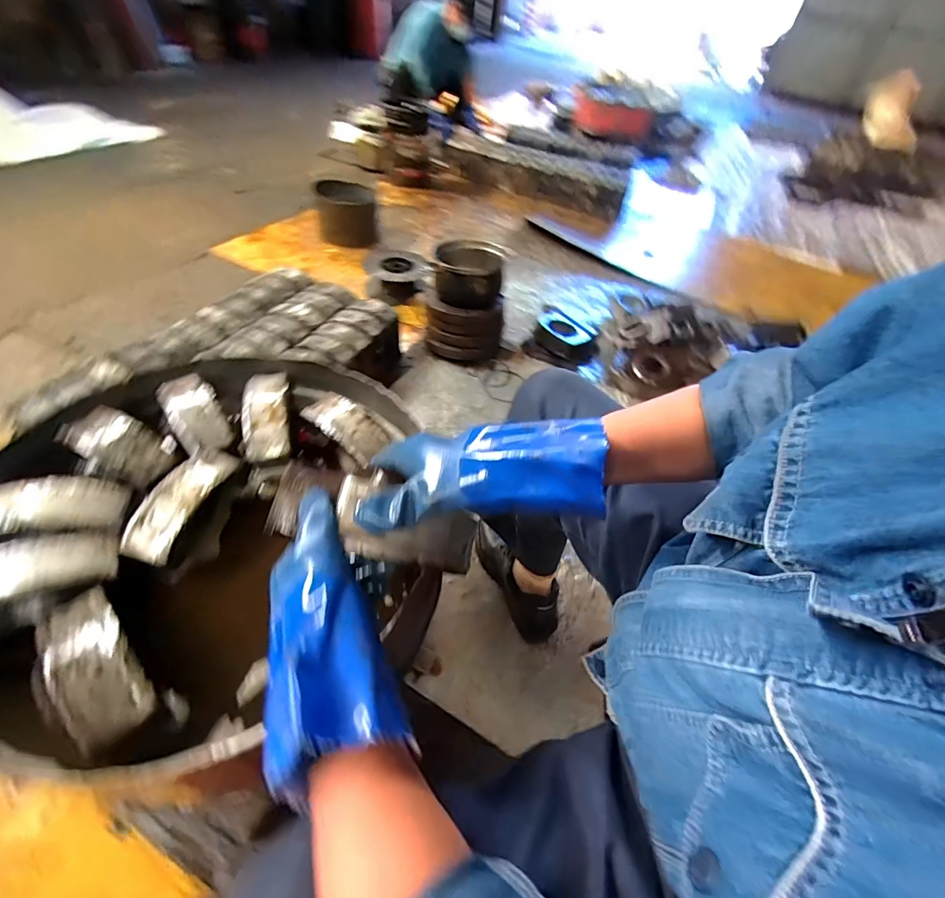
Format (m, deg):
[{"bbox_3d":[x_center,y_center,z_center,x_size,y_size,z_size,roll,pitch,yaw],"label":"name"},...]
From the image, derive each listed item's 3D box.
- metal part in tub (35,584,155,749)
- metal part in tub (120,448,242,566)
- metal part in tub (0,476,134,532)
[{"bbox_3d":[-0.375,0.205,0.427,0.070,0.032,0.157,-31,60,-31],"label":"metal part in tub"},{"bbox_3d":[-0.375,0.062,0.563,0.059,0.030,0.166,16,48,5],"label":"metal part in tub"},{"bbox_3d":[-0.514,0.070,0.531,0.155,0.030,0.073,-3,49,-12],"label":"metal part in tub"}]

